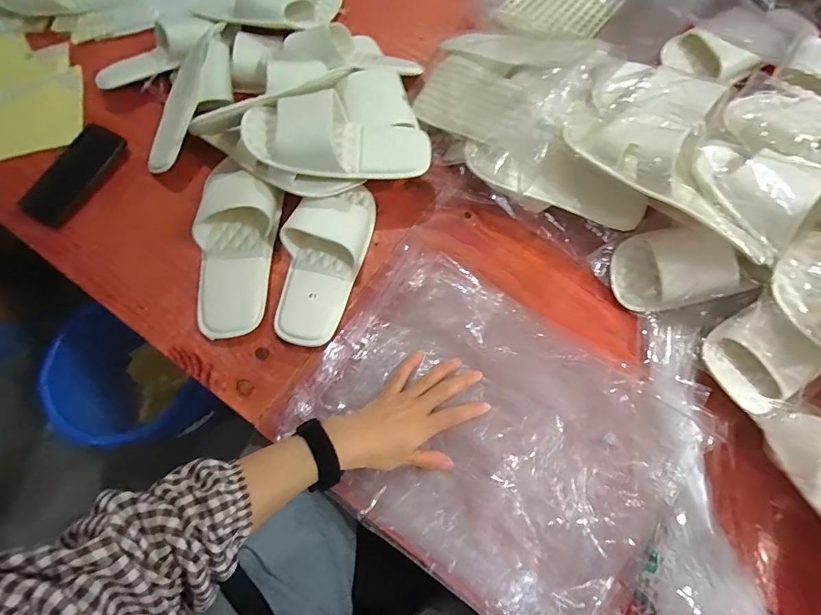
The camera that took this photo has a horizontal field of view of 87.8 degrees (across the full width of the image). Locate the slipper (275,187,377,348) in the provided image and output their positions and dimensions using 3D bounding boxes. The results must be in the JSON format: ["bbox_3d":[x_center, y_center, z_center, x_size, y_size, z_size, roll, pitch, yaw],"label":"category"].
[{"bbox_3d":[-0.117,-0.067,0.549,0.098,0.045,0.223,16,71,7],"label":"slipper"}]

